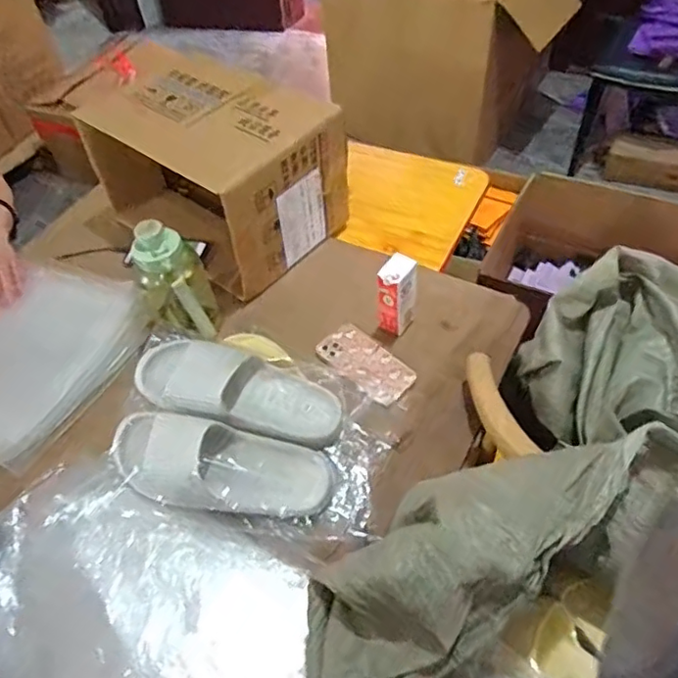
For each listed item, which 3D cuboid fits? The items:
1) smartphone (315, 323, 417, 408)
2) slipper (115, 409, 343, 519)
[{"bbox_3d":[0.042,0.037,0.918,0.086,0.015,0.166,-37,56,-22],"label":"smartphone"},{"bbox_3d":[-0.151,0.166,0.753,0.287,0.063,0.097,13,52,-2],"label":"slipper"}]

